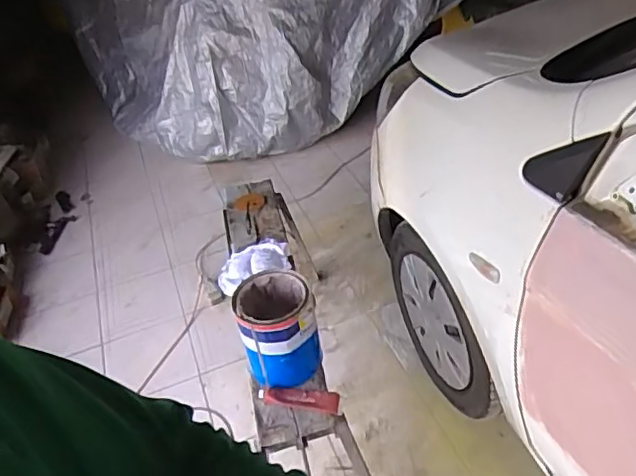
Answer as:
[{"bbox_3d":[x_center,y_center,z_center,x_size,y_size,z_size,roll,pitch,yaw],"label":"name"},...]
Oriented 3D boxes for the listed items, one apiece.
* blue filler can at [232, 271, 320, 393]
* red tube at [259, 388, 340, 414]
[{"bbox_3d":[-0.084,0.207,1.286,0.163,0.213,0.168,-6,38,5],"label":"blue filler can"},{"bbox_3d":[-0.040,0.346,1.255,0.166,0.031,0.043,0,39,13],"label":"red tube"}]

